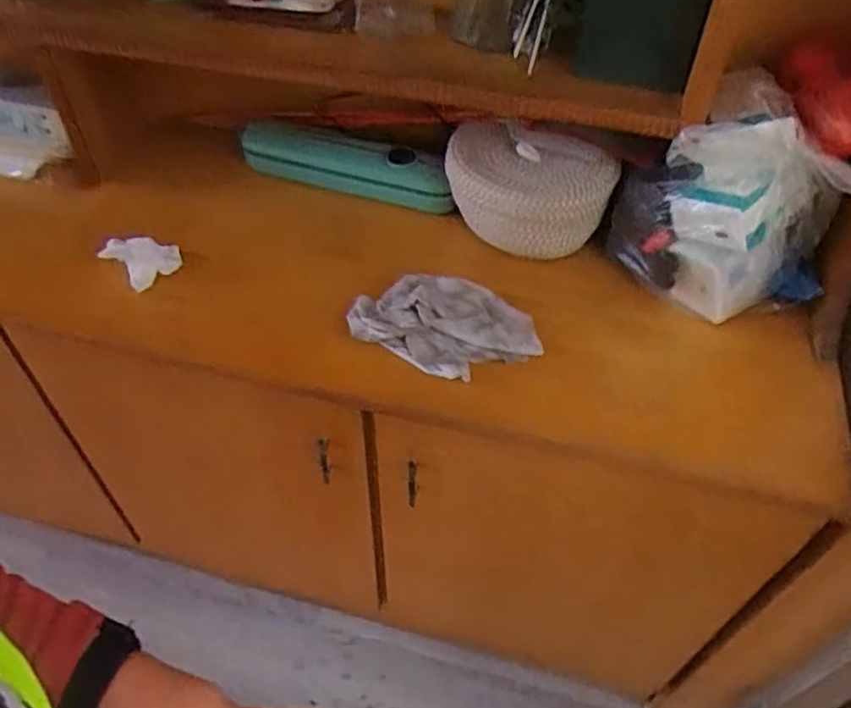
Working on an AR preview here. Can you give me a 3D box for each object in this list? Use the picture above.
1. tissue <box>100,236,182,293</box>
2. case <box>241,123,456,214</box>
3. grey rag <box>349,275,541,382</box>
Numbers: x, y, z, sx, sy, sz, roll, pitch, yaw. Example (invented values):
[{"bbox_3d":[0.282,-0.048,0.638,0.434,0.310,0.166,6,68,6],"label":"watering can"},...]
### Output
[{"bbox_3d":[-0.346,-0.119,0.836,0.077,0.050,0.075,-34,57,-27],"label":"tissue"},{"bbox_3d":[-0.105,-0.261,0.935,0.316,0.070,0.059,18,51,14],"label":"case"},{"bbox_3d":[0.022,-0.038,0.764,0.211,0.045,0.128,15,50,11],"label":"grey rag"}]

